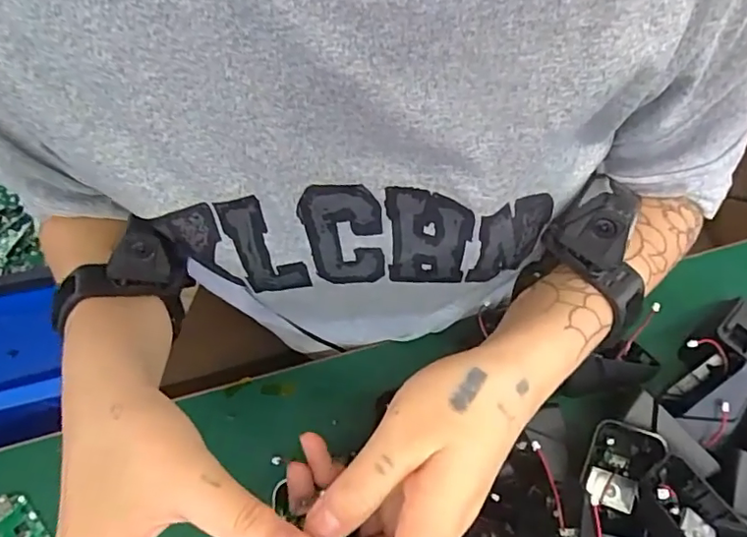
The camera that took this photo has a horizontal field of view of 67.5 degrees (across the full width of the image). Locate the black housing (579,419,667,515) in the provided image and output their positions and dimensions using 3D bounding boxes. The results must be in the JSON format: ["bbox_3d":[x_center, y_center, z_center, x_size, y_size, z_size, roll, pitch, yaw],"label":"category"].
[{"bbox_3d":[0.152,0.122,0.349,0.041,0.023,0.058,22,68,15],"label":"black housing"}]

